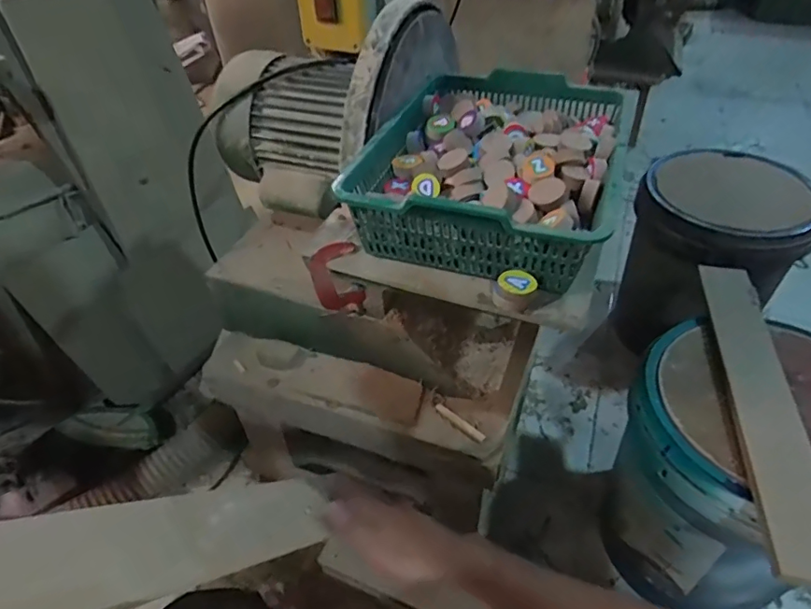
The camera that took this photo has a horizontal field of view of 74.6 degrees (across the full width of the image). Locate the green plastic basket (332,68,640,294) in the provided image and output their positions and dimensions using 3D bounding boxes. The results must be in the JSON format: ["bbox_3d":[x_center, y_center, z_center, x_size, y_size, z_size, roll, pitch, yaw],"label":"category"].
[{"bbox_3d":[0.086,-0.138,0.528,0.209,0.079,0.288,13,46,16],"label":"green plastic basket"}]

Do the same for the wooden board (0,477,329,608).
[{"bbox_3d":[-0.145,0.157,0.359,0.009,0.337,0.065,-44,66,9],"label":"wooden board"}]

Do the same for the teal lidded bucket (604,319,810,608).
[{"bbox_3d":[0.448,0.240,0.733,0.284,0.343,0.278,-1,43,1],"label":"teal lidded bucket"}]

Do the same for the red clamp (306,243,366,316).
[{"bbox_3d":[-0.067,-0.022,0.533,0.047,0.089,0.015,-23,47,-21],"label":"red clamp"}]

